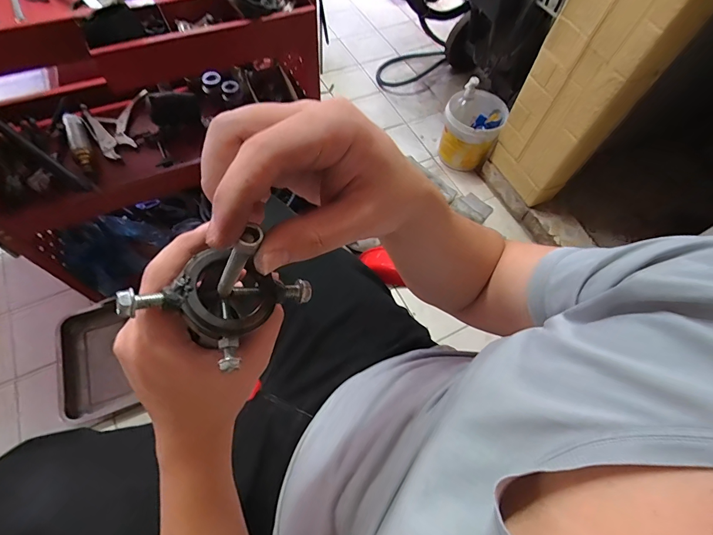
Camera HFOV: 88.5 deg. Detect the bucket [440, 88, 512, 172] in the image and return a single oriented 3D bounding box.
[{"bbox_3d":[0.390,-0.467,1.267,0.195,0.244,0.174,35,65,15],"label":"bucket"}]

